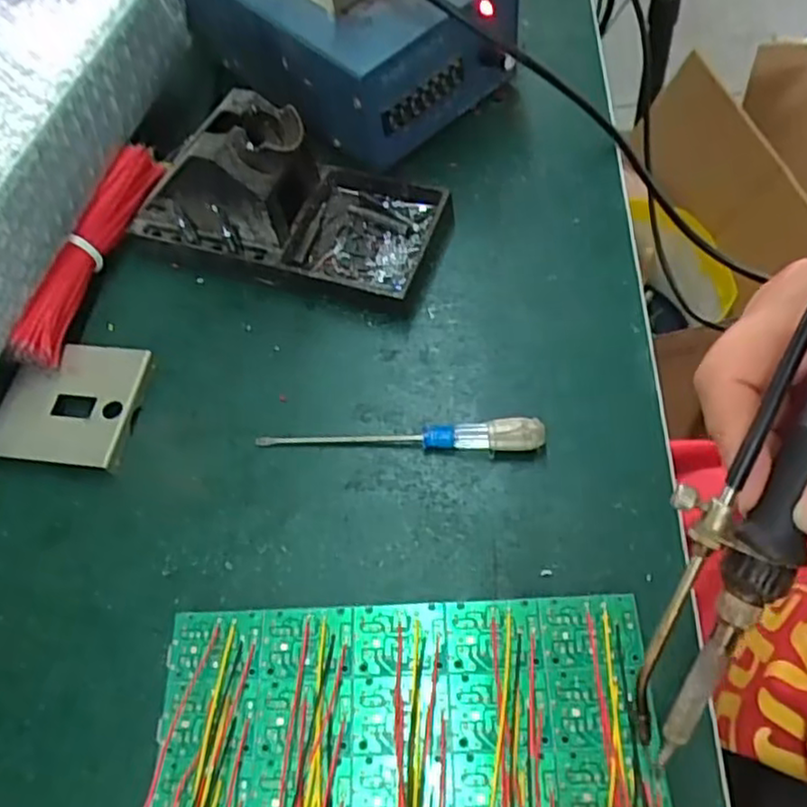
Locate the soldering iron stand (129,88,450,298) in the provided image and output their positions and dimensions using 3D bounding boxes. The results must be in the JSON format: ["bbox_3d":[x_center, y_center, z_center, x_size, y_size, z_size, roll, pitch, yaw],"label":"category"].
[{"bbox_3d":[-0.062,-0.110,0.354,0.154,0.070,0.075,16,64,14],"label":"soldering iron stand"}]

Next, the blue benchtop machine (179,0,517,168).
[{"bbox_3d":[-0.031,-0.225,0.398,0.194,0.082,0.124,37,71,23],"label":"blue benchtop machine"}]

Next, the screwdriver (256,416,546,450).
[{"bbox_3d":[-0.003,0.012,0.310,0.126,0.015,0.012,1,61,9],"label":"screwdriver"}]

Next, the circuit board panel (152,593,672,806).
[{"bbox_3d":[-0.001,0.121,0.242,0.170,0.007,0.100,-2,62,3],"label":"circuit board panel"}]

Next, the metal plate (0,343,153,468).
[{"bbox_3d":[-0.159,0.000,0.337,0.063,0.012,0.063,-2,62,3],"label":"metal plate"}]

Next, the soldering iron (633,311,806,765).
[{"bbox_3d":[0.109,0.011,0.202,0.034,0.015,0.202,22,100,15],"label":"soldering iron"}]

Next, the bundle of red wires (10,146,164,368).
[{"bbox_3d":[-0.161,-0.079,0.362,0.020,0.028,0.133,9,63,13],"label":"bundle of red wires"}]

